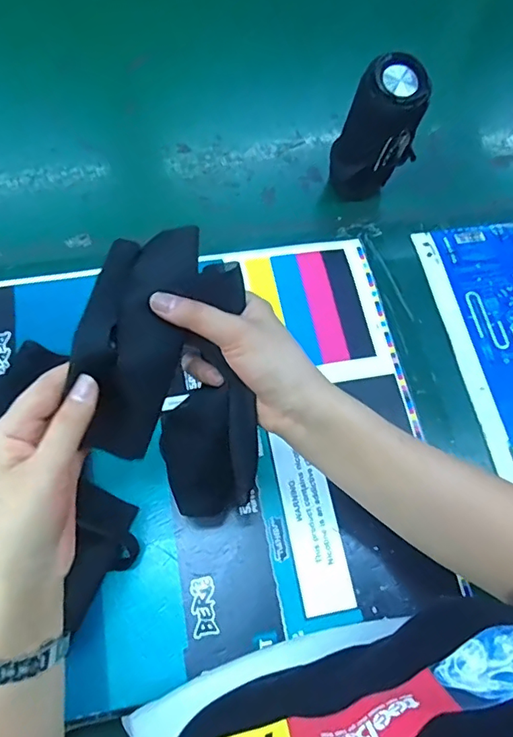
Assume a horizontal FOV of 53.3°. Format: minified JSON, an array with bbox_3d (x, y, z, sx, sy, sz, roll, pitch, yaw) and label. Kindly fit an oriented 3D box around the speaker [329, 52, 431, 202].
[{"bbox_3d":[0.121,-0.232,0.523,0.069,0.152,0.053,-16,70,-8],"label":"speaker"}]

